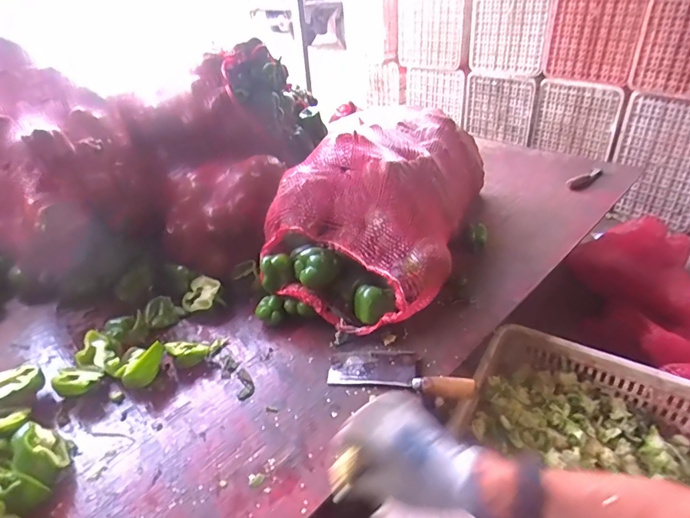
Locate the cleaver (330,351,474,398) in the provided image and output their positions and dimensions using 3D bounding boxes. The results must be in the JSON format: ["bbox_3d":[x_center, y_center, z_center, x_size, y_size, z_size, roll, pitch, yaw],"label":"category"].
[{"bbox_3d":[0.095,0.186,0.780,0.248,0.026,0.088,5,35,13],"label":"cleaver"}]

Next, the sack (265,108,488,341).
[{"bbox_3d":[0.091,-0.130,1.024,0.371,0.297,0.622,11,37,21],"label":"sack"}]

